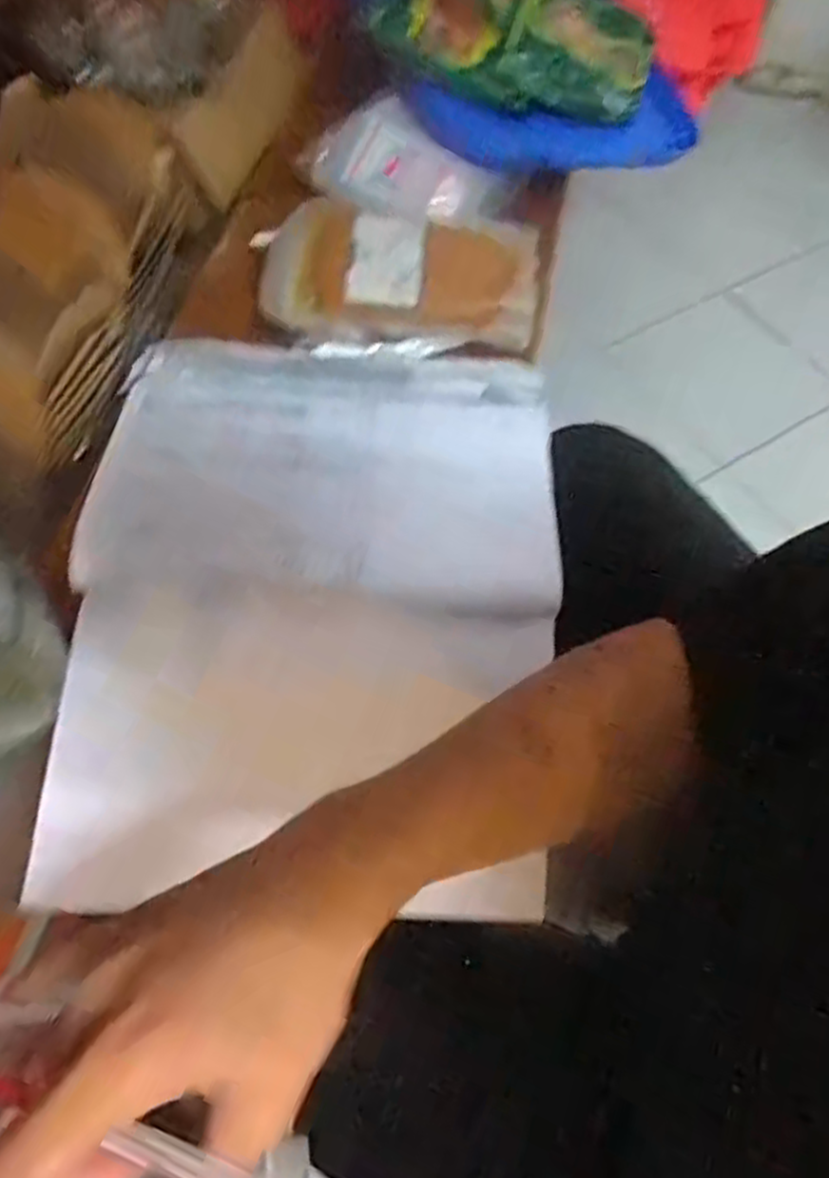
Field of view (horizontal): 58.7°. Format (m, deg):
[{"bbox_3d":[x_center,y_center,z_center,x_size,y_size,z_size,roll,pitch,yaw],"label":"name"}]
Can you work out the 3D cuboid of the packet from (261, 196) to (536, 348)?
[{"bbox_3d":[-0.012,-0.248,0.595,0.214,0.048,0.118,8,60,1],"label":"packet"}]

